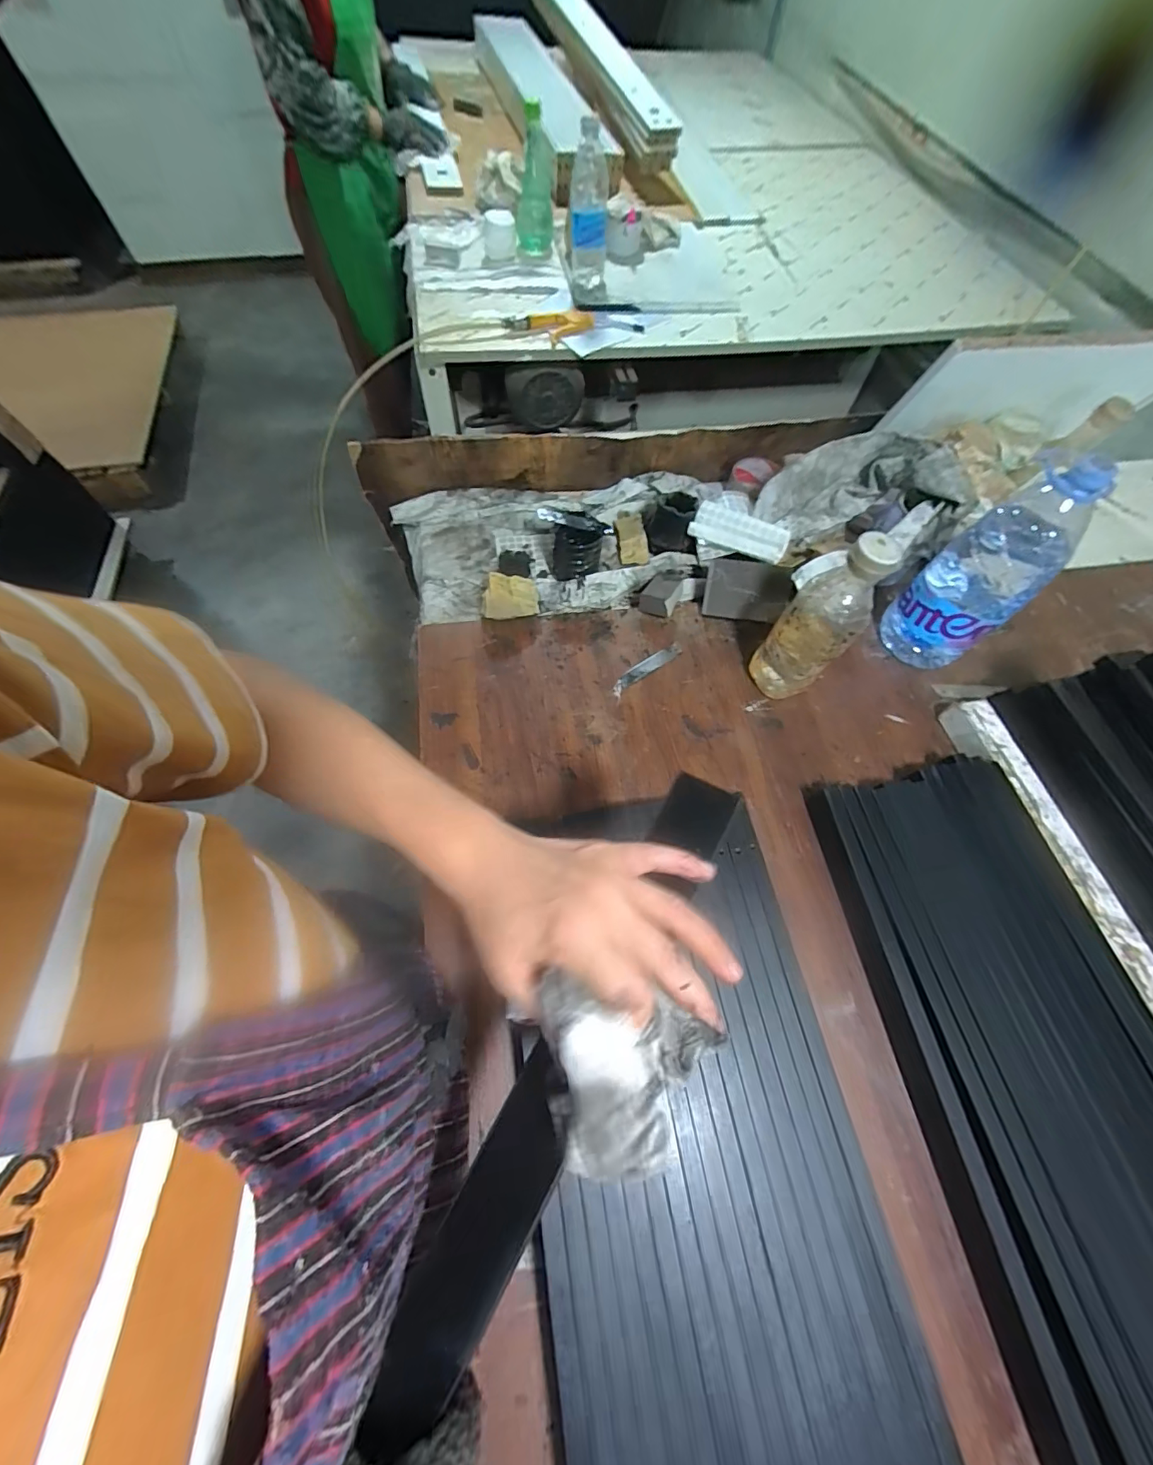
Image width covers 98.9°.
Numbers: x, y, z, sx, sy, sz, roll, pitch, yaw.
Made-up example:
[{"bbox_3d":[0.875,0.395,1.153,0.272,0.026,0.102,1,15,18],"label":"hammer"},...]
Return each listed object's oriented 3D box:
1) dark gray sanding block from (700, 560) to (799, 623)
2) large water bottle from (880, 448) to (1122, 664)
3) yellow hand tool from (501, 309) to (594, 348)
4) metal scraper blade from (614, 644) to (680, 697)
[{"bbox_3d":[0.216,-0.176,0.623,0.105,0.068,0.018,7,26,4],"label":"dark gray sanding block"},{"bbox_3d":[0.443,-0.168,0.537,0.072,0.248,0.096,-29,70,-15],"label":"large water bottle"},{"bbox_3d":[-0.043,-0.719,0.875,0.166,0.017,0.088,-14,67,-10],"label":"yellow hand tool"},{"bbox_3d":[0.087,-0.080,0.606,0.109,0.004,0.019,-34,71,-17],"label":"metal scraper blade"}]

